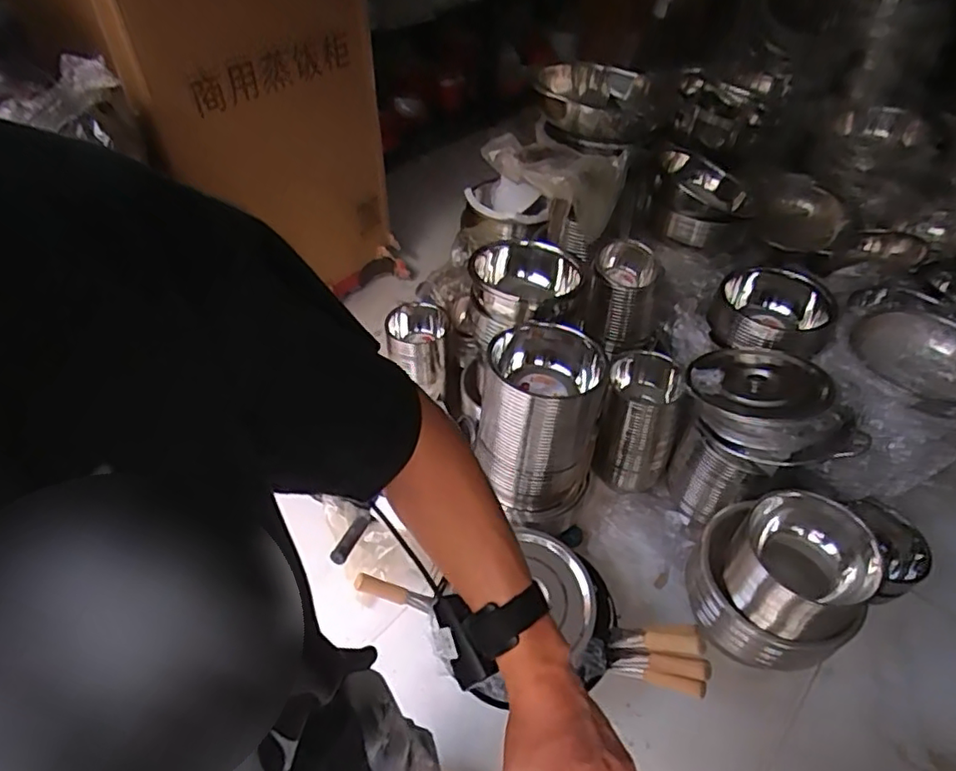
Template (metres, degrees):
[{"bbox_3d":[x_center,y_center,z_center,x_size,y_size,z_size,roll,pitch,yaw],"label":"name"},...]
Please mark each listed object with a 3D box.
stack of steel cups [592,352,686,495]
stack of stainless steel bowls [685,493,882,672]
[{"bbox_3d":[0.419,0.107,1.613,0.194,0.347,0.212,14,48,12],"label":"stack of steel cups"},{"bbox_3d":[0.626,0.403,1.285,0.313,0.342,0.263,30,53,25],"label":"stack of stainless steel bowls"}]

